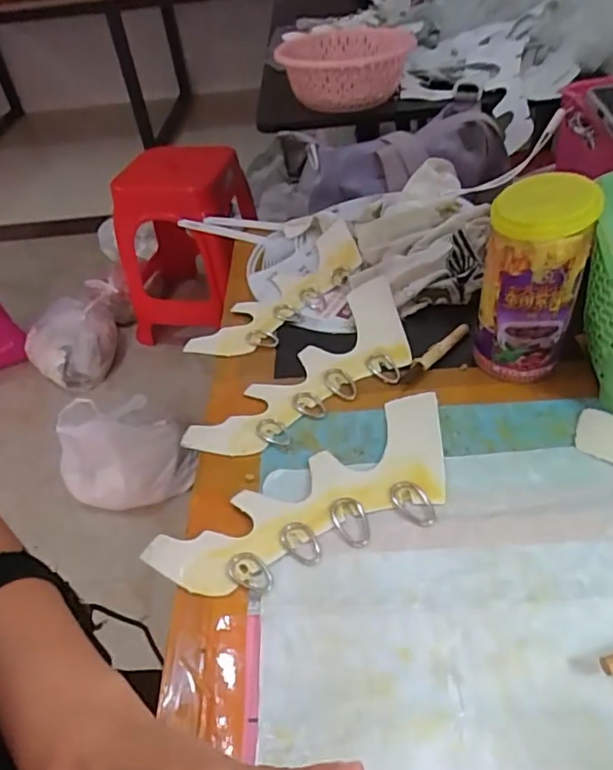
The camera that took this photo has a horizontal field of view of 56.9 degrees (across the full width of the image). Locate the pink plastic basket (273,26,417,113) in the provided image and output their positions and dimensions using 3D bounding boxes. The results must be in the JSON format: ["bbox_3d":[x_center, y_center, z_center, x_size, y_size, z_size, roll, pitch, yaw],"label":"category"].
[{"bbox_3d":[0.063,-0.523,0.939,0.200,0.086,0.219,5,44,13],"label":"pink plastic basket"}]

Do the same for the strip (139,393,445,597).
[{"bbox_3d":[0.011,0.073,0.364,0.217,0.006,0.088,-25,45,-18],"label":"strip"}]

